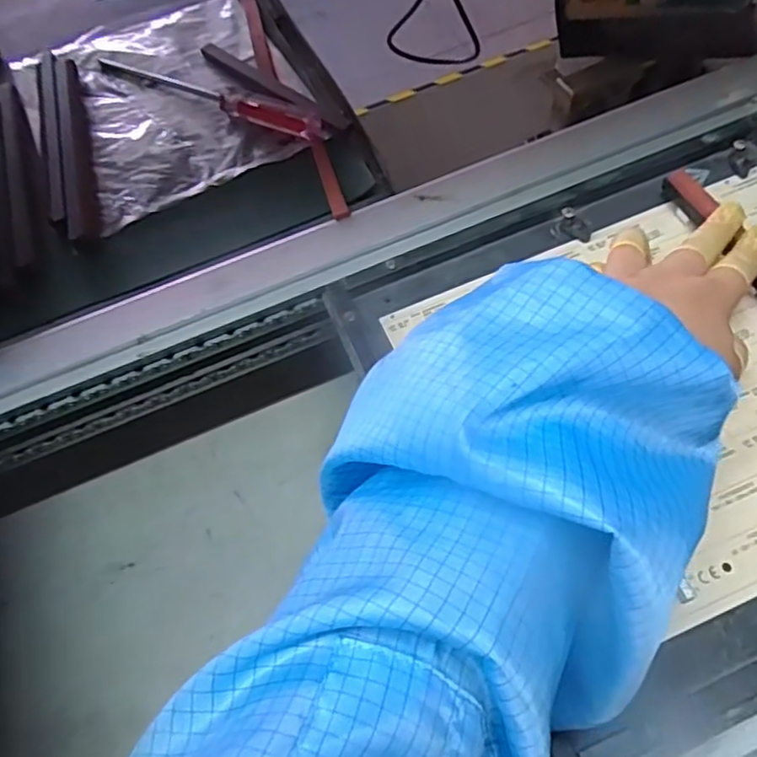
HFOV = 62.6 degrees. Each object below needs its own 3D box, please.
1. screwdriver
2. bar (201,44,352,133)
[{"bbox_3d":[-0.136,-0.220,0.477,0.221,0.016,0.024,25,66,17],"label":"screwdriver"},{"bbox_3d":[-0.083,-0.223,0.474,0.171,0.009,0.017,40,71,22],"label":"bar"}]

